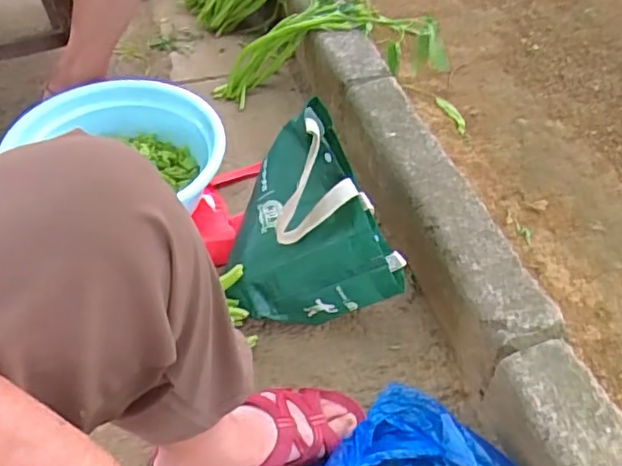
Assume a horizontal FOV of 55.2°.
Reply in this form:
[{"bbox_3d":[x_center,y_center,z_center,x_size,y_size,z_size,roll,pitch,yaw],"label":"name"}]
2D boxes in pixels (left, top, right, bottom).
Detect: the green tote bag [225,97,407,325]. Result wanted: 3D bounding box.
[{"bbox_3d":[0.007,-0.011,0.771,0.218,0.227,0.188,4,50,0],"label":"green tote bag"}]

